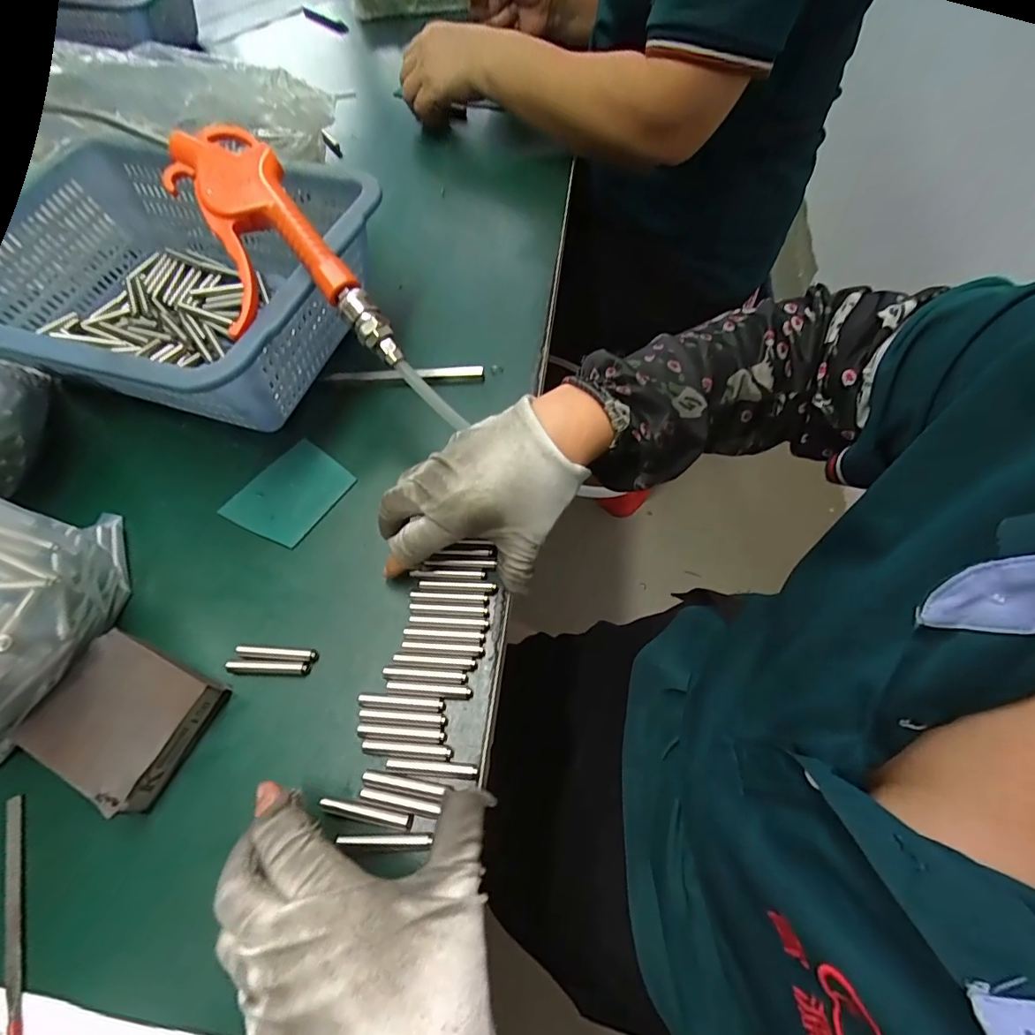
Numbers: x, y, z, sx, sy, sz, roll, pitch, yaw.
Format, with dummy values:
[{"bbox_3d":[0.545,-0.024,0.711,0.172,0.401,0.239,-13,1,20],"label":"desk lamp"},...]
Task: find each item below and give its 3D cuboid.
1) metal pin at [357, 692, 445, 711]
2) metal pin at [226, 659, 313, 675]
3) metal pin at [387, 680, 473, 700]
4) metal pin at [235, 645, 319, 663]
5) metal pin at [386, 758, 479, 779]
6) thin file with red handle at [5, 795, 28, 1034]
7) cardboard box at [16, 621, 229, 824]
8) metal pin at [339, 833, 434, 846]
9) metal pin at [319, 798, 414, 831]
[{"bbox_3d":[-0.067,0.103,0.278,0.048,0.004,0.007,2,61,6],"label":"metal pin"},{"bbox_3d":[-0.149,0.090,0.296,0.049,0.007,0.007,0,61,4],"label":"metal pin"},{"bbox_3d":[-0.050,0.097,0.280,0.048,0.004,0.006,2,61,6],"label":"metal pin"},{"bbox_3d":[-0.146,0.083,0.300,0.049,0.007,0.008,2,61,5],"label":"metal pin"},{"bbox_3d":[-0.046,0.132,0.261,0.048,0.004,0.006,3,61,6],"label":"metal pin"},{"bbox_3d":[-0.240,0.214,0.236,0.009,0.004,0.156,-25,62,-10],"label":"thin file with red handle"},{"bbox_3d":[-0.220,0.111,0.280,0.081,0.026,0.070,21,64,15],"label":"cardboard box"},{"bbox_3d":[-0.066,0.162,0.248,0.047,0.004,0.005,-2,61,2],"label":"metal pin"},{"bbox_3d":[-0.078,0.151,0.252,0.049,0.004,0.007,7,61,8],"label":"metal pin"}]

